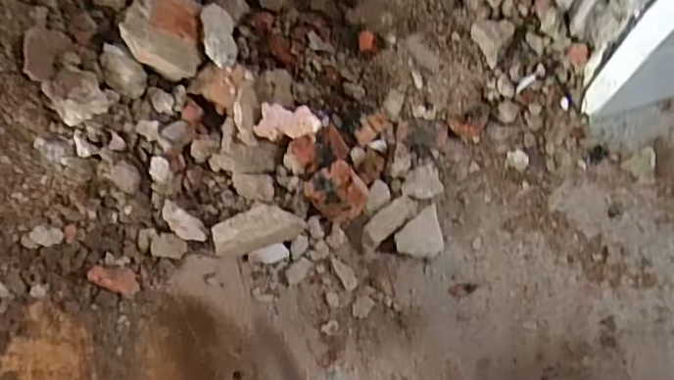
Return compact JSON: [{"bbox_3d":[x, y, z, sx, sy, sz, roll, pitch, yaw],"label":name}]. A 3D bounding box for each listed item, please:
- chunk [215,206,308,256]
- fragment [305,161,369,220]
[{"bbox_3d":[-0.078,0.040,0.596,0.086,0.036,0.037,-18,75,-3],"label":"chunk"},{"bbox_3d":[0.003,0.002,0.606,0.057,0.041,0.050,-32,76,-7],"label":"fragment"}]

